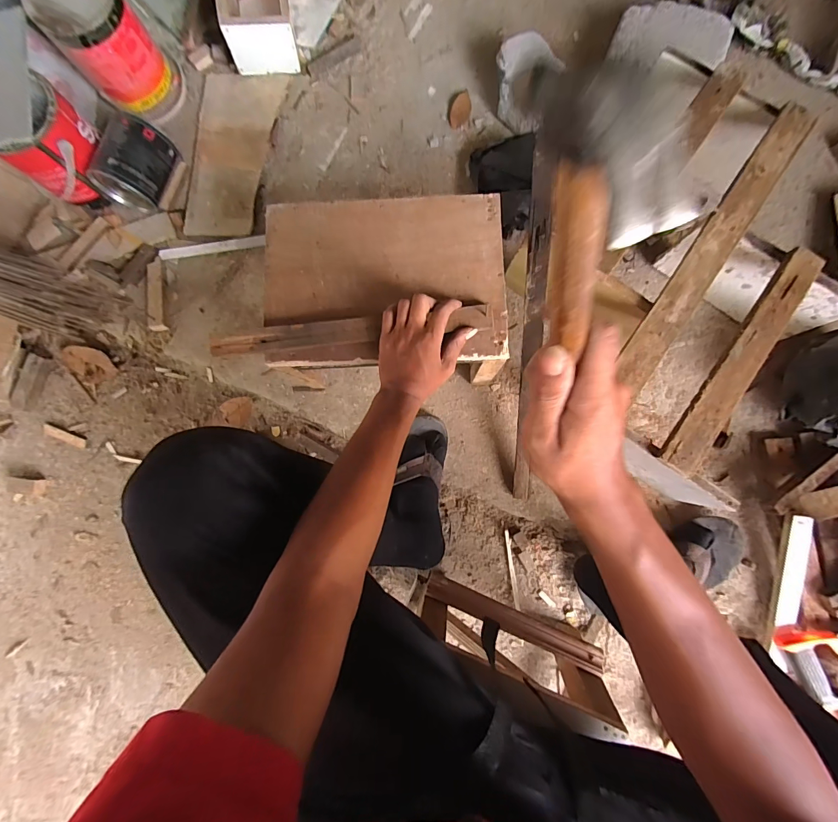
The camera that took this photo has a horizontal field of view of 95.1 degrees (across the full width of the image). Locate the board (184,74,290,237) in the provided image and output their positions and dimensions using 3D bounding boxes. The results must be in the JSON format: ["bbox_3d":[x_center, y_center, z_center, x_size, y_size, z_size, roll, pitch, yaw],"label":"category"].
[{"bbox_3d":[-0.369,-0.514,0.762,0.159,0.017,0.343,5,85,5],"label":"board"}]

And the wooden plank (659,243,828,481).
[{"bbox_3d":[0.451,-0.071,0.527,0.050,0.021,0.354,34,86,5],"label":"wooden plank"}]

